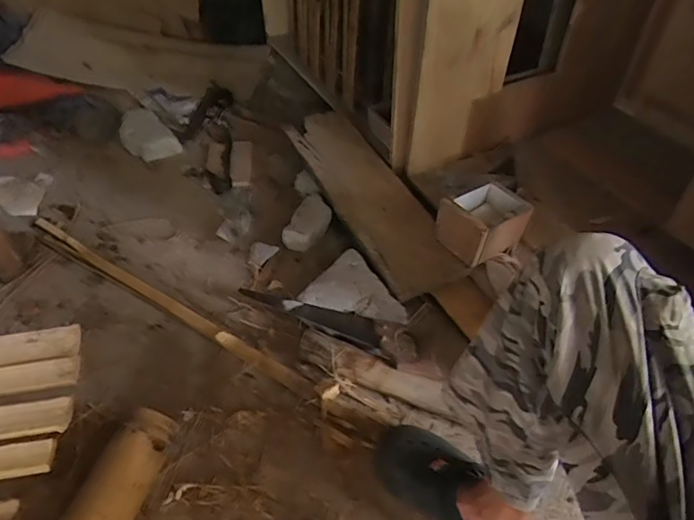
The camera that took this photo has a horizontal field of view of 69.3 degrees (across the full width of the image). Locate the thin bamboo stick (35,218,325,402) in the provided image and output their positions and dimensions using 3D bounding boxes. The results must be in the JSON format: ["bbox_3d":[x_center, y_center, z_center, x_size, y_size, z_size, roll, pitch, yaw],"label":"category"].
[{"bbox_3d":[-0.411,0.081,1.100,0.859,0.032,0.034,26,53,21],"label":"thin bamboo stick"}]

